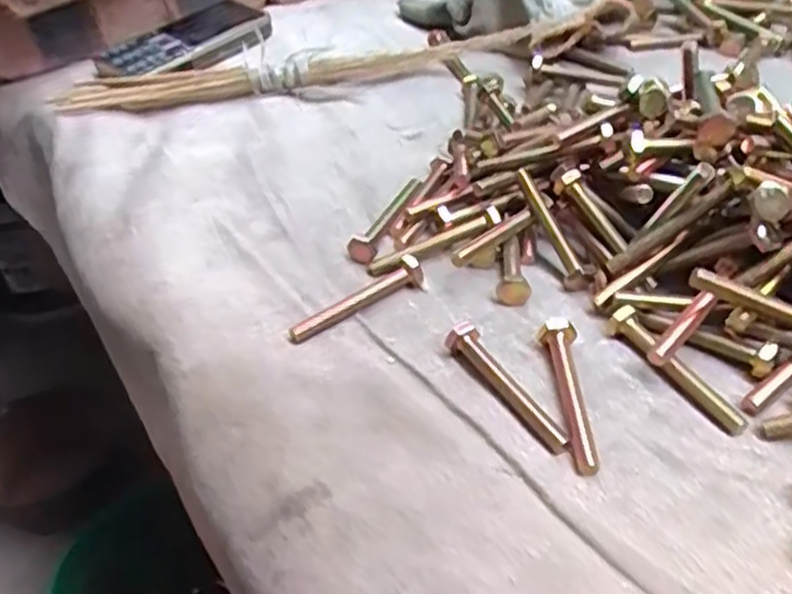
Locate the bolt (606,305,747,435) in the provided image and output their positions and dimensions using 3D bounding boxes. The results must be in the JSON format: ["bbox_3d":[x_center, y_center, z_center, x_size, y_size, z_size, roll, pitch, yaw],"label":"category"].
[{"bbox_3d":[0.106,0.026,0.279,0.012,0.012,0.064,-21,41,-18],"label":"bolt"}]

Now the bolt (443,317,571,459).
[{"bbox_3d":[0.042,0.033,0.282,0.011,0.014,0.069,-23,41,-21],"label":"bolt"}]

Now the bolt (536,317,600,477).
[{"bbox_3d":[0.065,0.035,0.274,0.013,0.014,0.063,-4,38,3],"label":"bolt"}]

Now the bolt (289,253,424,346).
[{"bbox_3d":[-0.018,0.000,0.321,0.065,0.012,0.012,-25,42,-22],"label":"bolt"}]

